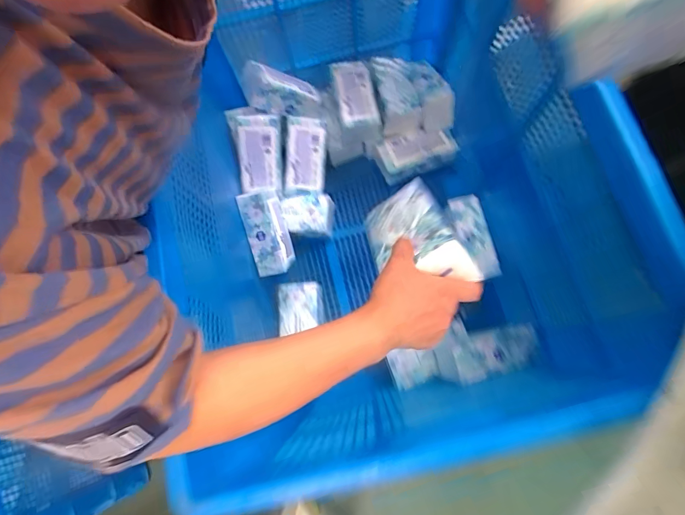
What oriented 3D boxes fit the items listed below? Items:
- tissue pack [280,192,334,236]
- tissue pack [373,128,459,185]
[{"bbox_3d":[-0.081,-0.095,0.868,0.115,0.074,0.089,1,76,0],"label":"tissue pack"},{"bbox_3d":[0.169,-0.249,0.880,0.178,0.060,0.093,-20,77,-5],"label":"tissue pack"}]

